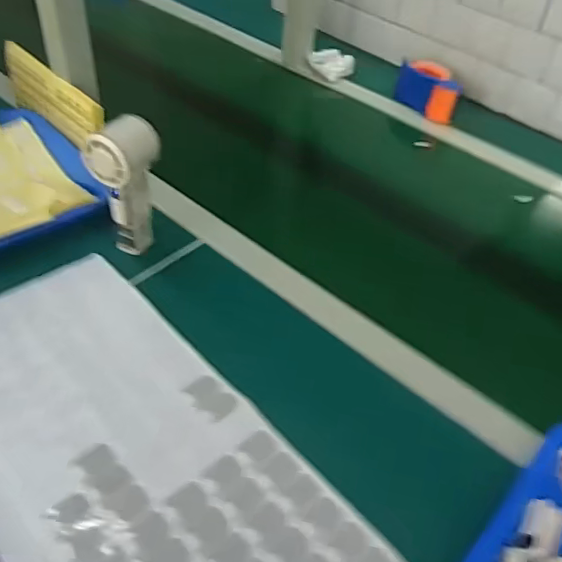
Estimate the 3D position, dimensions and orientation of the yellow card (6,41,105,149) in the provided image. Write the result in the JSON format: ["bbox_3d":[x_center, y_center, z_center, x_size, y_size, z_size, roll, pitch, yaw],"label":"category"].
[{"bbox_3d":[-0.299,-0.238,0.747,0.198,0.077,0.016,35,42,22],"label":"yellow card"}]

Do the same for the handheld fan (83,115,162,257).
[{"bbox_3d":[-0.161,-0.099,0.609,0.050,0.148,0.066,28,46,18],"label":"handheld fan"}]

